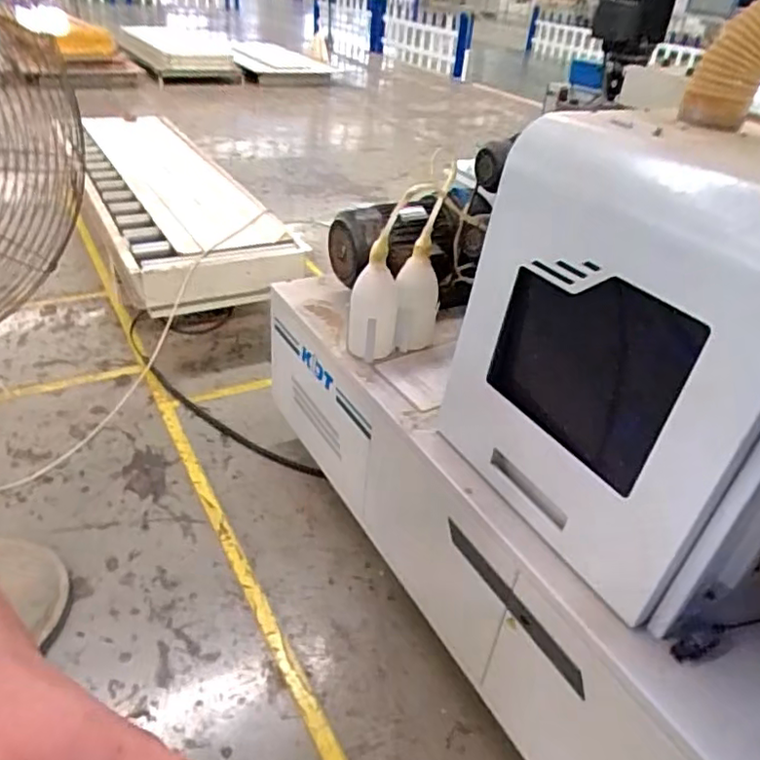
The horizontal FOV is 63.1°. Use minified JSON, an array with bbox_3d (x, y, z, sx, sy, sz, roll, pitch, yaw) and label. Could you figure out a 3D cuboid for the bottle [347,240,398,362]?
[{"bbox_3d":[-0.015,-0.179,1.453,0.114,0.276,0.087,3,35,-4],"label":"bottle"}]

